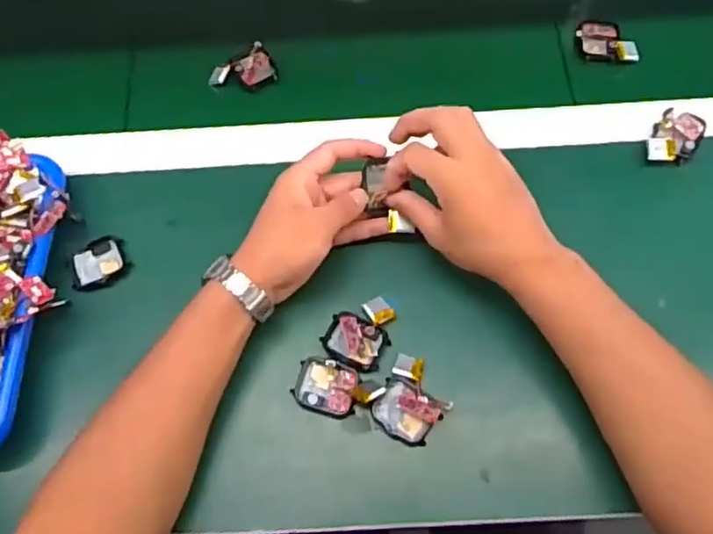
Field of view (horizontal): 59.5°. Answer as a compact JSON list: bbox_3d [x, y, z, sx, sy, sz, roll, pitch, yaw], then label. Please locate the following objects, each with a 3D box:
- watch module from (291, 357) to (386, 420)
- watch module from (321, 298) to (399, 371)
[{"bbox_3d":[-0.014,0.089,0.458,0.064,0.021,0.039,17,69,9],"label":"watch module"},{"bbox_3d":[0.003,0.046,0.477,0.046,0.012,0.056,21,70,11],"label":"watch module"}]

